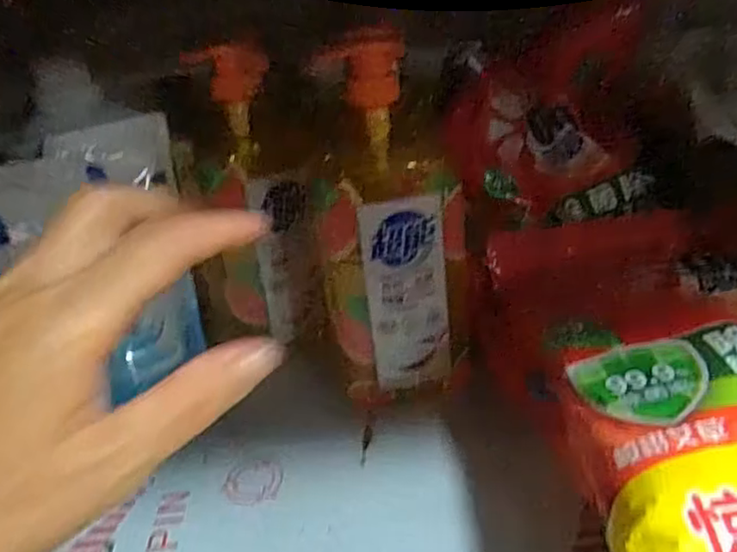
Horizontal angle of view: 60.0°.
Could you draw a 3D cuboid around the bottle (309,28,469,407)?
[{"bbox_3d":[0.015,-0.027,0.471,0.101,0.286,0.075,-8,26,-4],"label":"bottle"}]

